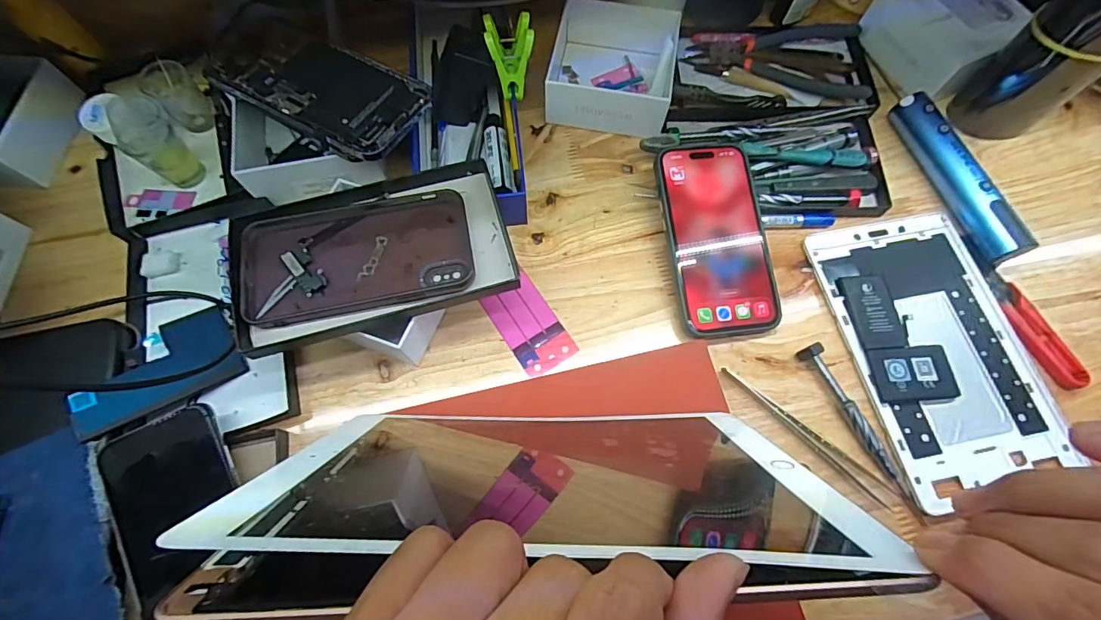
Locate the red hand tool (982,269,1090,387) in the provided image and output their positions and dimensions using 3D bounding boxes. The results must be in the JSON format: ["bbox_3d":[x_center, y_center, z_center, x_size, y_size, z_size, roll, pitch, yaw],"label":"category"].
[{"bbox_3d":[0.359,0.013,0.349,0.022,0.007,0.095,-17,71,-7],"label":"red hand tool"}]

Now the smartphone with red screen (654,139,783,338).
[{"bbox_3d":[0.125,-0.056,0.352,0.078,0.005,0.148,-3,79,-5],"label":"smartphone with red screen"}]

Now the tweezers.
[{"bbox_3d":[0.173,0.085,0.317,0.132,0.008,0.013,39,74,13],"label":"tweezers"}]

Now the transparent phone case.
[{"bbox_3d":[-0.126,-0.037,0.311,0.142,0.012,0.079,-11,70,-7],"label":"transparent phone case"}]

